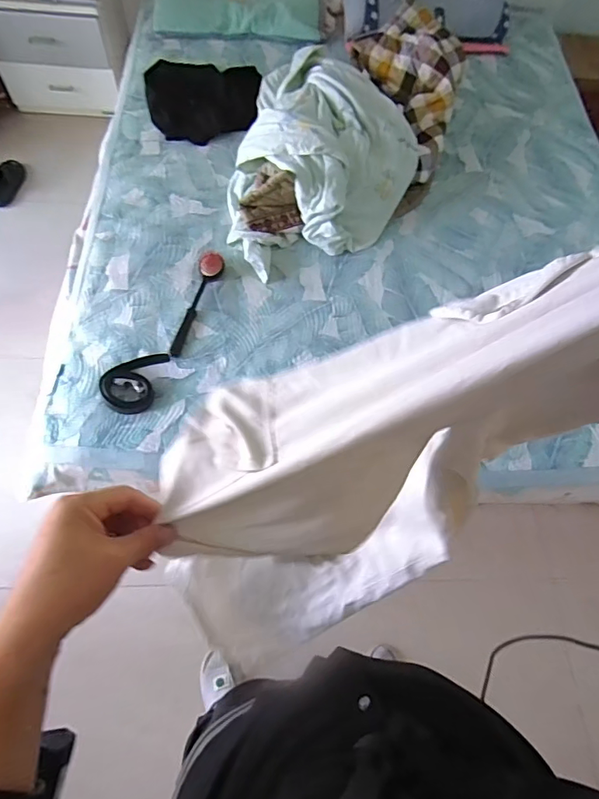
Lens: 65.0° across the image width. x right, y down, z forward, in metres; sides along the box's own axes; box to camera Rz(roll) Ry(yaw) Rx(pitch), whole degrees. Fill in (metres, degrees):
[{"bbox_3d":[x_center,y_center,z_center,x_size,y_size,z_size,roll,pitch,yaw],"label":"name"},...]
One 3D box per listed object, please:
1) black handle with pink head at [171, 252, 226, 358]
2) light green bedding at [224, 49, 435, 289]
[{"bbox_3d":[-0.292,-0.268,1.306,0.063,0.030,0.337,17,68,5],"label":"black handle with pink head"},{"bbox_3d":[0.006,-0.758,1.447,0.646,0.238,0.630,2,64,-4],"label":"light green bedding"}]

